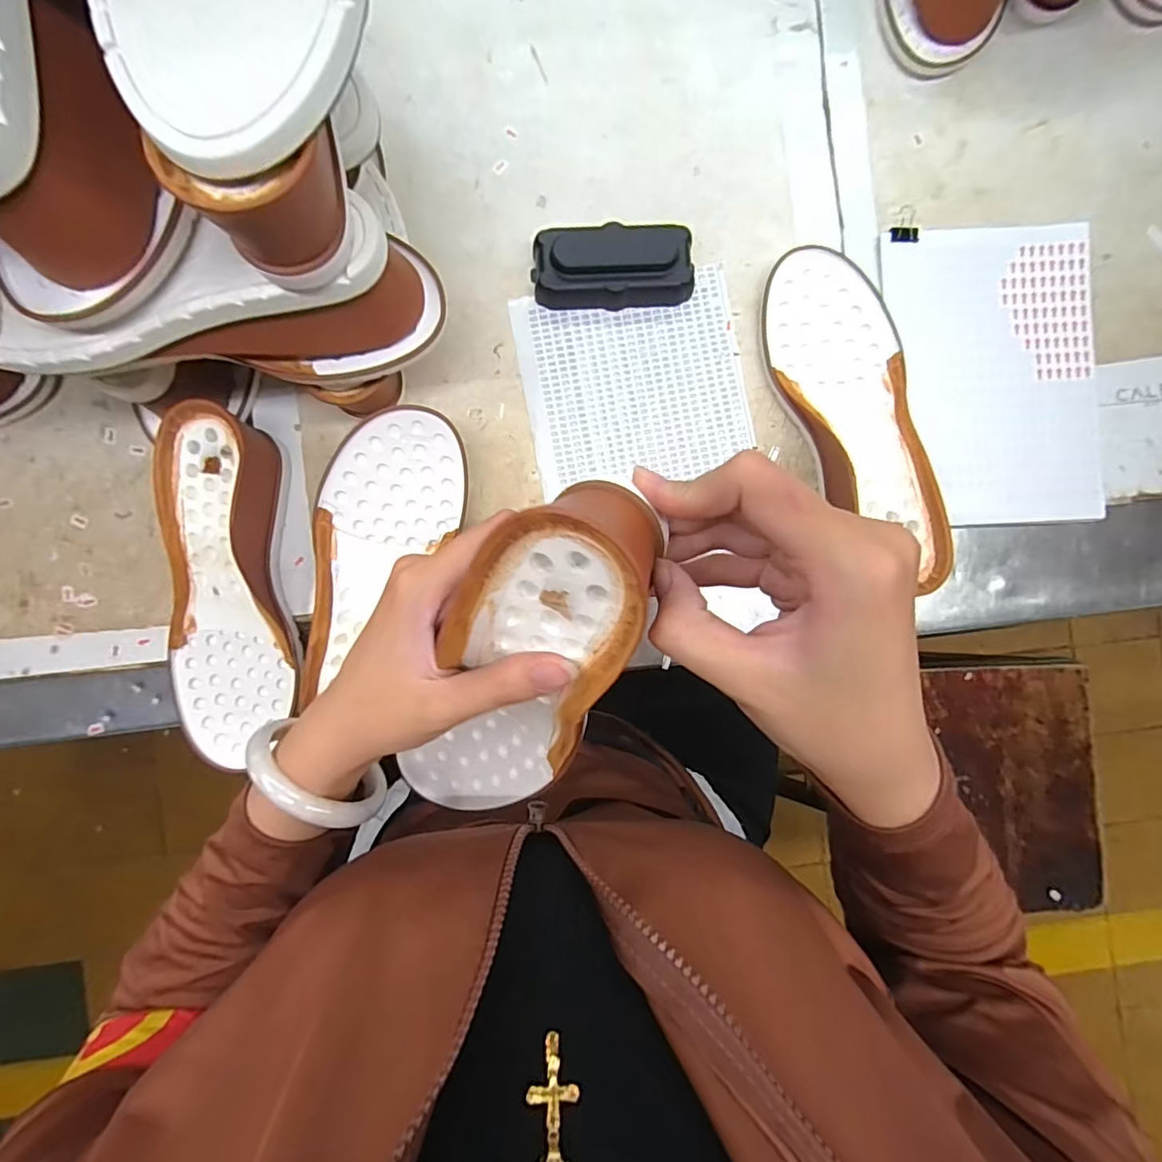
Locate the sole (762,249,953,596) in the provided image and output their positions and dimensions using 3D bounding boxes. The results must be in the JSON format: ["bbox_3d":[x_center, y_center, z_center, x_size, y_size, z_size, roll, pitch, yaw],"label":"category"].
[{"bbox_3d":[0.187,-0.108,0.367,0.089,0.048,0.240,-13,76,-1],"label":"sole"}]

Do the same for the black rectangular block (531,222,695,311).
[{"bbox_3d":[0.023,-0.217,0.373,0.107,0.025,0.051,1,89,-1],"label":"black rectangular block"}]

